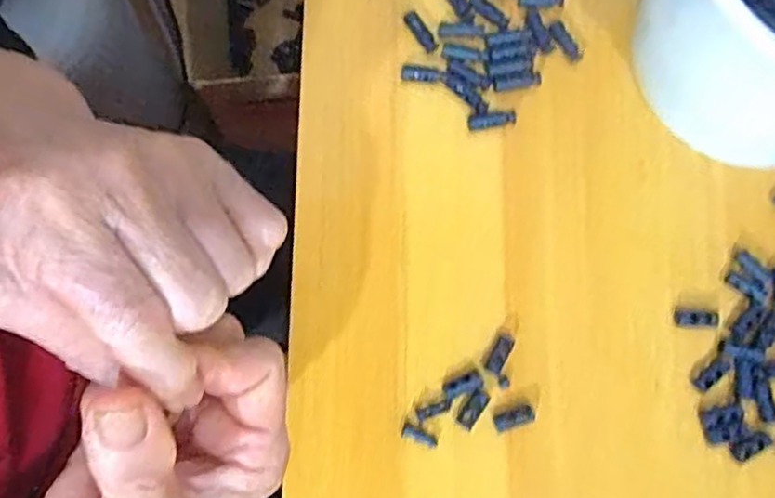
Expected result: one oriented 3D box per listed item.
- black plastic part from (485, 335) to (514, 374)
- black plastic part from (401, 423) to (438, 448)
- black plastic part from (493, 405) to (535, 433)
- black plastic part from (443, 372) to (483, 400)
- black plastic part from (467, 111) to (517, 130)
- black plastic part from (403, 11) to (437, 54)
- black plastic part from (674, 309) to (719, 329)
[{"bbox_3d":[0.052,0.048,0.305,0.007,0.004,0.018,29,80,6],"label":"black plastic part"},{"bbox_3d":[0.014,0.084,0.297,0.016,0.004,0.006,23,79,5],"label":"black plastic part"},{"bbox_3d":[0.057,0.076,0.297,0.019,0.004,0.008,-18,79,-3],"label":"black plastic part"},{"bbox_3d":[0.034,0.062,0.301,0.018,0.004,0.009,-17,78,-3],"label":"black plastic part"},{"bbox_3d":[0.052,-0.064,0.328,0.024,0.004,0.007,-11,78,-2],"label":"black plastic part"},{"bbox_3d":[0.017,-0.110,0.338,0.008,0.004,0.025,-32,80,-6],"label":"black plastic part"},{"bbox_3d":[0.143,0.032,0.308,0.020,0.004,0.008,6,78,2],"label":"black plastic part"}]

